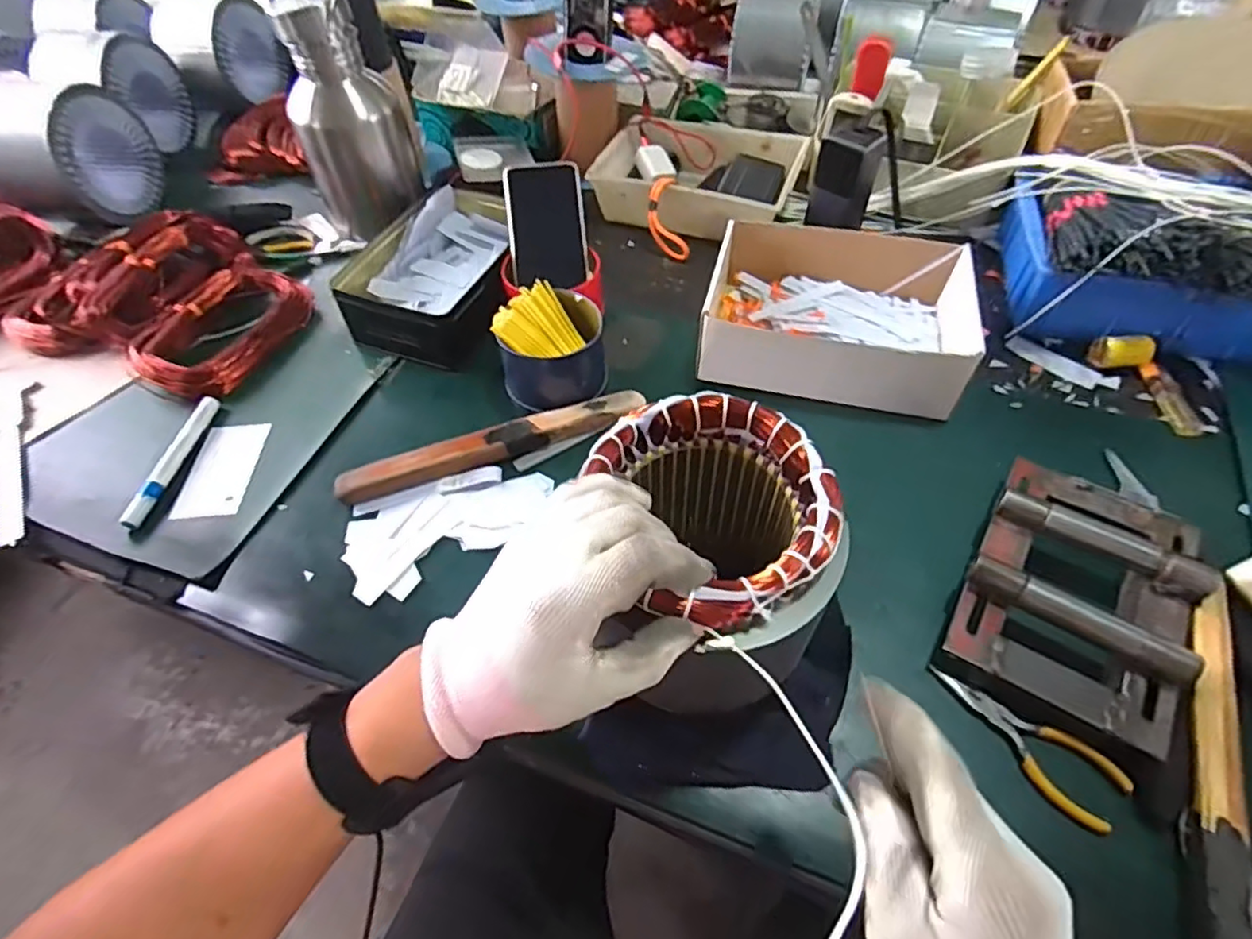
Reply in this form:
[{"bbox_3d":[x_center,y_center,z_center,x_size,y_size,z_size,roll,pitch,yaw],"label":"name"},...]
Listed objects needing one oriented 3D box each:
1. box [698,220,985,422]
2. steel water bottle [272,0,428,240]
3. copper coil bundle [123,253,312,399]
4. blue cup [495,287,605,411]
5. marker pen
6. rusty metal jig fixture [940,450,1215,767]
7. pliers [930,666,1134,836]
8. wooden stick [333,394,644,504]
[{"bbox_3d":[0.211,-0.156,0.615,0.248,0.075,0.202,13,56,12],"label":"box"},{"bbox_3d":[-0.311,-0.401,0.693,0.098,0.211,0.108,18,57,15],"label":"steel water bottle"},{"bbox_3d":[-0.419,-0.154,0.649,0.119,0.036,0.176,18,57,15],"label":"copper coil bundle"},{"bbox_3d":[-0.060,-0.103,0.589,0.079,0.075,0.102,34,62,24],"label":"blue cup"},{"bbox_3d":[-0.408,-0.010,0.557,0.019,0.015,0.146,1,54,4],"label":"marker pen"},{"bbox_3d":[0.324,0.085,0.441,0.135,0.057,0.192,28,60,21],"label":"rusty metal jig fixture"},{"bbox_3d":[0.260,0.175,0.403,0.043,0.007,0.119,-39,61,-23],"label":"pliers"},{"bbox_3d":[-0.114,-0.023,0.550,0.271,0.018,0.034,-19,55,-11],"label":"wooden stick"}]

